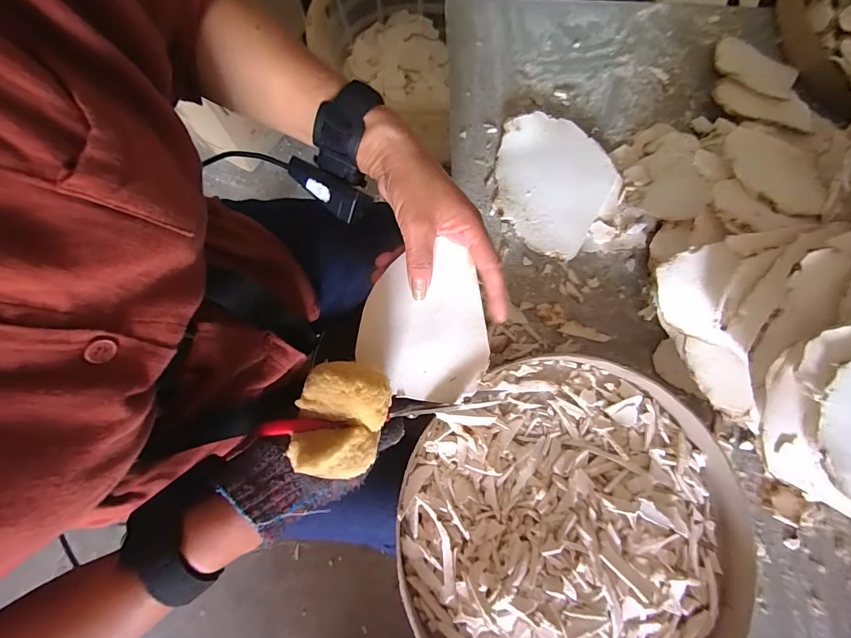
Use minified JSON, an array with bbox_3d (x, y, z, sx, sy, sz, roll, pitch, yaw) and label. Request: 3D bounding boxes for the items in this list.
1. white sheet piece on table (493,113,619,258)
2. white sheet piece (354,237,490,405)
[{"bbox_3d":[0.140,-0.159,0.446,0.135,0.017,0.155,28,78,6],"label":"white sheet piece on table"},{"bbox_3d":[0.001,0.001,0.313,0.102,0.018,0.122,10,76,2],"label":"white sheet piece"}]

